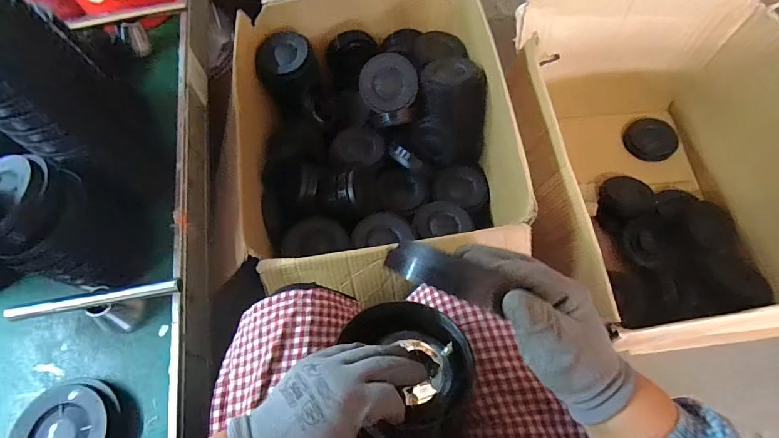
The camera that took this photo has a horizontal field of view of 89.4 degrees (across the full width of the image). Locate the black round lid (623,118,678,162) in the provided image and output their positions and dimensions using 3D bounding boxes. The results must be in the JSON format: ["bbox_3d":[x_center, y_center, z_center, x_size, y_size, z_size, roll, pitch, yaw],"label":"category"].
[{"bbox_3d":[0.677,-0.205,1.022,0.108,0.013,0.112,3,97,27],"label":"black round lid"}]

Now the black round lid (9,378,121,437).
[{"bbox_3d":[-0.368,0.248,0.451,0.108,0.032,0.117,-1,66,1],"label":"black round lid"}]

